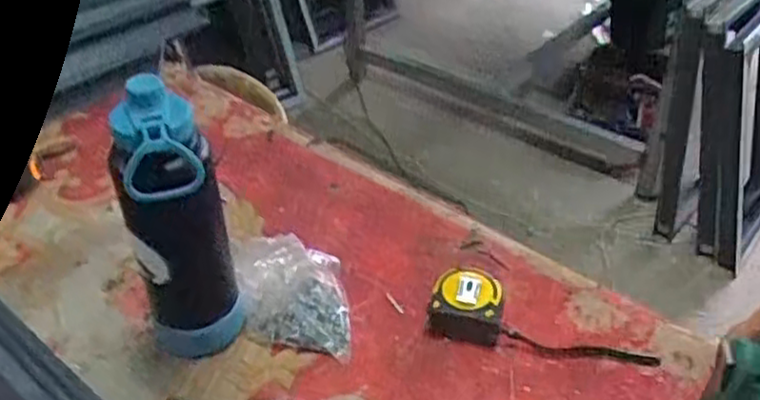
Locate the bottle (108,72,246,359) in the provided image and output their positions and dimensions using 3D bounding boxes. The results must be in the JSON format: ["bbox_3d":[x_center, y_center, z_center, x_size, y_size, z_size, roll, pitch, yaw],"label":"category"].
[{"bbox_3d":[-0.187,0.034,0.677,0.082,0.290,0.068,-13,41,-15],"label":"bottle"}]

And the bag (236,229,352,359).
[{"bbox_3d":[-0.090,0.102,0.756,0.111,0.085,0.107,-7,40,-8],"label":"bag"}]

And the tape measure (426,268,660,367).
[{"bbox_3d":[0.170,0.122,0.755,0.231,0.041,0.078,9,40,11],"label":"tape measure"}]

